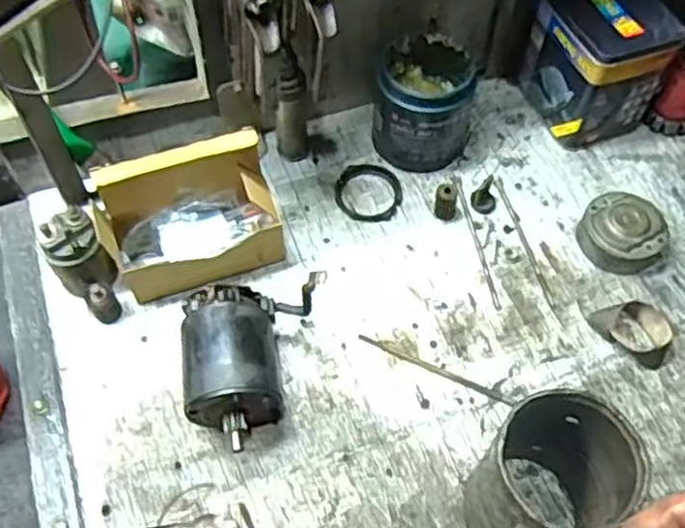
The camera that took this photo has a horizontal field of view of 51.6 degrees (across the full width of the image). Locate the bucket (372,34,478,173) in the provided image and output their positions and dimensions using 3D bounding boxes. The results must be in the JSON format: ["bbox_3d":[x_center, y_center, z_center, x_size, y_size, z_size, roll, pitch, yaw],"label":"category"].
[{"bbox_3d":[0.080,-0.155,0.687,0.090,0.096,0.092,1,58,-2],"label":"bucket"}]

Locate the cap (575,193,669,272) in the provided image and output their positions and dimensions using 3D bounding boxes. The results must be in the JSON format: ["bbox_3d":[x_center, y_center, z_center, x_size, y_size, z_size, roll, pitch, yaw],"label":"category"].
[{"bbox_3d":[0.253,-0.029,0.637,0.075,0.036,0.066,35,63,19],"label":"cap"}]

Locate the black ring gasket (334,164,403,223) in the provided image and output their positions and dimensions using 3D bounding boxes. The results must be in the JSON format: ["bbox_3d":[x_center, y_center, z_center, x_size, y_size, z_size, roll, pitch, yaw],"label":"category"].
[{"bbox_3d":[0.025,-0.068,0.677,0.063,0.004,0.067,0,58,-2],"label":"black ring gasket"}]

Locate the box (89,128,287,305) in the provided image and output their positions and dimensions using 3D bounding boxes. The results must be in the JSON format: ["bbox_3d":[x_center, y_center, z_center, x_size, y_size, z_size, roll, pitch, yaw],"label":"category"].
[{"bbox_3d":[-0.126,-0.036,0.590,0.142,0.103,0.083,-14,59,-11],"label":"box"}]

